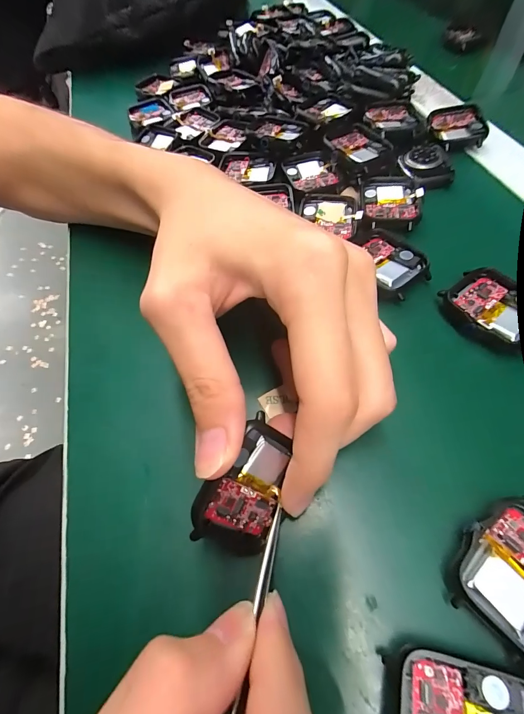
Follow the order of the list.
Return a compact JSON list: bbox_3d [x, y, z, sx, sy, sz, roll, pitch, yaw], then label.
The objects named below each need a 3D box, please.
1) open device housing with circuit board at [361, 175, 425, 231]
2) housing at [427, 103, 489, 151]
[{"bbox_3d":[0.084,-0.101,0.215,0.036,0.006,0.045,5,60,6],"label":"open device housing with circuit board"},{"bbox_3d":[0.148,-0.175,0.252,0.038,0.010,0.047,1,60,4],"label":"housing"}]

